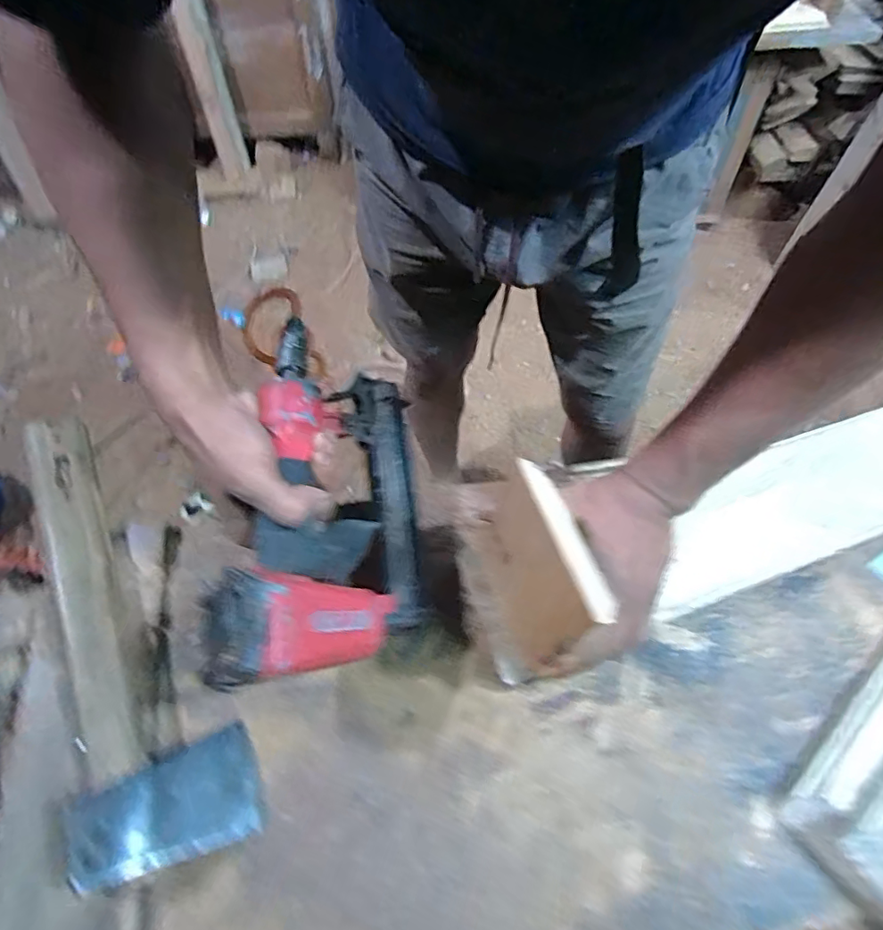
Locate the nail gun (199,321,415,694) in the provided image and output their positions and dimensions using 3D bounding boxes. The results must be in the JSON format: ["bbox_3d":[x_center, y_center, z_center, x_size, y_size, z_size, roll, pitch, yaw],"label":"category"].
[{"bbox_3d":[-0.086,0.027,0.403,0.075,0.165,0.260,-27,55,35],"label":"nail gun"}]

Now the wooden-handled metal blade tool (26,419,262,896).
[{"bbox_3d":[-0.248,0.118,0.395,0.096,0.060,0.349,-28,65,-14],"label":"wooden-handled metal blade tool"}]

